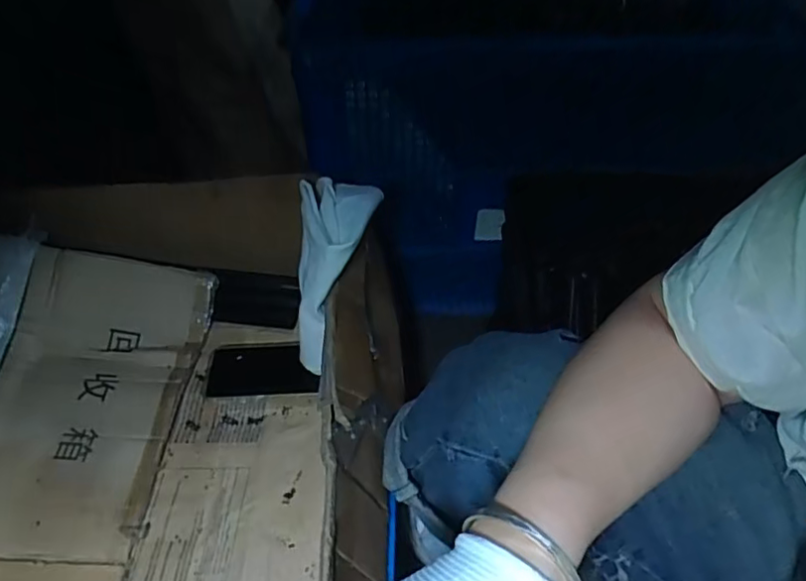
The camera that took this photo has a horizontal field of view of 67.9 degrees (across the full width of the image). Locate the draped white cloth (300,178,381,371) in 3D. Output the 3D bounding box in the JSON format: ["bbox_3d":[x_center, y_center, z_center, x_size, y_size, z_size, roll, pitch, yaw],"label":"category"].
[{"bbox_3d":[-0.071,-0.022,0.656,0.082,0.154,0.156,3,46,4],"label":"draped white cloth"}]

